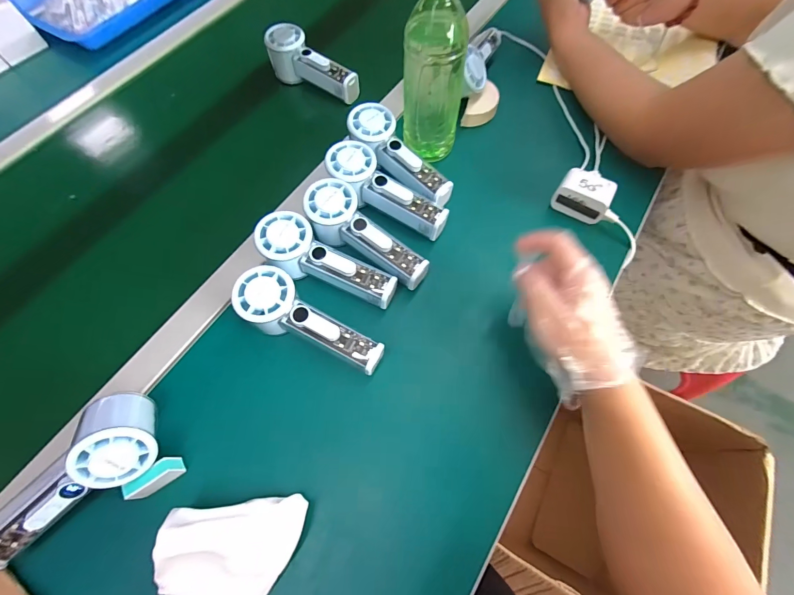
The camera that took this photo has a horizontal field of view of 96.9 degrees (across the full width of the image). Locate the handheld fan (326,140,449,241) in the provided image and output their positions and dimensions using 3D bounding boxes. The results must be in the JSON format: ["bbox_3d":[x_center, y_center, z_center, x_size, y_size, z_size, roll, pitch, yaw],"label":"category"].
[{"bbox_3d":[-0.013,-0.124,0.413,0.158,0.041,0.056,36,71,0],"label":"handheld fan"}]

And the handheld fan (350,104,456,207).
[{"bbox_3d":[0.003,-0.172,0.434,0.053,0.034,0.161,-41,84,-15],"label":"handheld fan"}]

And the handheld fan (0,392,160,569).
[{"bbox_3d":[-0.282,0.156,0.303,0.156,0.052,0.071,-46,43,-9],"label":"handheld fan"}]

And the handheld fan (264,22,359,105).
[{"bbox_3d":[-0.127,-0.343,0.524,0.145,0.059,0.053,38,73,18],"label":"handheld fan"}]

